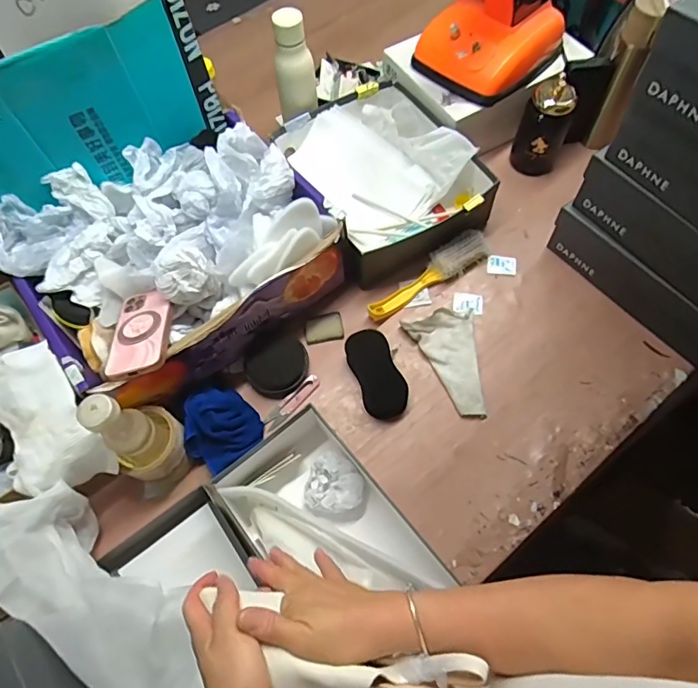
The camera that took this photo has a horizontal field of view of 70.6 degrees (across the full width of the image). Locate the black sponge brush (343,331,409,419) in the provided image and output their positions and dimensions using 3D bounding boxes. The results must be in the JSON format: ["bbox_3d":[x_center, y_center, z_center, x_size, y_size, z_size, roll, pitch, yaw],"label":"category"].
[{"bbox_3d":[0.040,0.042,0.718,0.061,0.030,0.131,-21,77,-7],"label":"black sponge brush"}]

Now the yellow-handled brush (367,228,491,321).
[{"bbox_3d":[0.125,-0.111,0.787,0.228,0.036,0.050,-29,66,-11],"label":"yellow-handled brush"}]

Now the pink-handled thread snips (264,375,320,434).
[{"bbox_3d":[-0.084,0.085,0.725,0.023,0.007,0.101,40,72,20],"label":"pink-handled thread snips"}]

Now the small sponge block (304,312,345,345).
[{"bbox_3d":[-0.039,-0.024,0.770,0.061,0.008,0.047,-15,64,-4],"label":"small sponge block"}]

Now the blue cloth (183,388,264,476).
[{"bbox_3d":[-0.178,0.114,0.675,0.097,0.057,0.102,40,72,20],"label":"blue cloth"}]

